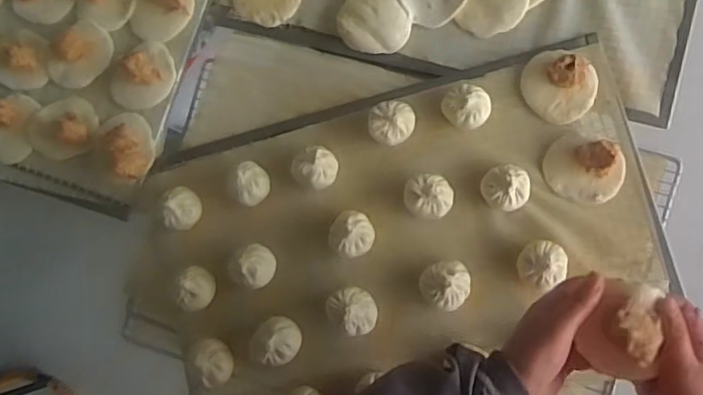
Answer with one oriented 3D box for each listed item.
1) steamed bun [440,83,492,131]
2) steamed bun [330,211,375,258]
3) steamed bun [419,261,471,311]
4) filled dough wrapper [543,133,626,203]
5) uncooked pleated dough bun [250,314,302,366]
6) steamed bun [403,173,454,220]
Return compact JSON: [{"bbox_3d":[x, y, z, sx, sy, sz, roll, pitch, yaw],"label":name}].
[{"bbox_3d":[0.138,-0.111,0.700,0.050,0.028,0.057,-44,78,2],"label":"steamed bun"},{"bbox_3d":[0.000,0.043,0.695,0.055,0.036,0.052,-1,83,9],"label":"steamed bun"},{"bbox_3d":[0.110,0.100,0.682,0.055,0.036,0.054,-1,83,9],"label":"steamed bun"},{"bbox_3d":[0.267,-0.034,0.671,0.085,0.022,0.077,0,83,9],"label":"filled dough wrapper"},{"bbox_3d":[-0.091,0.173,0.699,0.054,0.033,0.064,44,91,12],"label":"uncooked pleated dough bun"},{"bbox_3d":[0.090,-0.002,0.687,0.056,0.030,0.051,-1,83,9],"label":"steamed bun"}]

